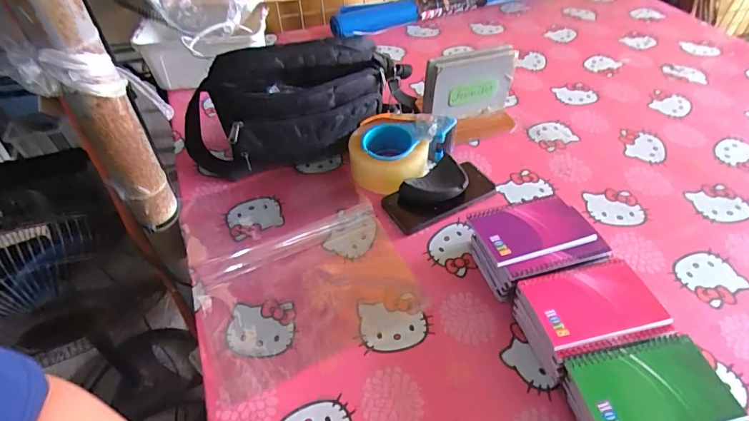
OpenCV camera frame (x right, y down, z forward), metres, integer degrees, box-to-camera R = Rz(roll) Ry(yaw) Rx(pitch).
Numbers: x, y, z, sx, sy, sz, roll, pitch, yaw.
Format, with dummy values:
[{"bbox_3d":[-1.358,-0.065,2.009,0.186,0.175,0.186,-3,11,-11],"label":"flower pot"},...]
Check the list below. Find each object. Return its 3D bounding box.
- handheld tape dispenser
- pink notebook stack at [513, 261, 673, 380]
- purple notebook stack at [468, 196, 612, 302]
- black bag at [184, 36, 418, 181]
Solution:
[{"bbox_3d":[0.042,-0.090,0.675,0.158,0.064,0.125,-3,47,-1],"label":"handheld tape dispenser"},{"bbox_3d":[0.232,0.118,0.480,0.134,0.058,0.096,-10,47,-8],"label":"pink notebook stack"},{"bbox_3d":[0.197,0.044,0.549,0.138,0.064,0.109,-12,48,-10],"label":"purple notebook stack"},{"bbox_3d":[-0.118,-0.150,0.662,0.362,0.177,0.119,-6,47,-4],"label":"black bag"}]

